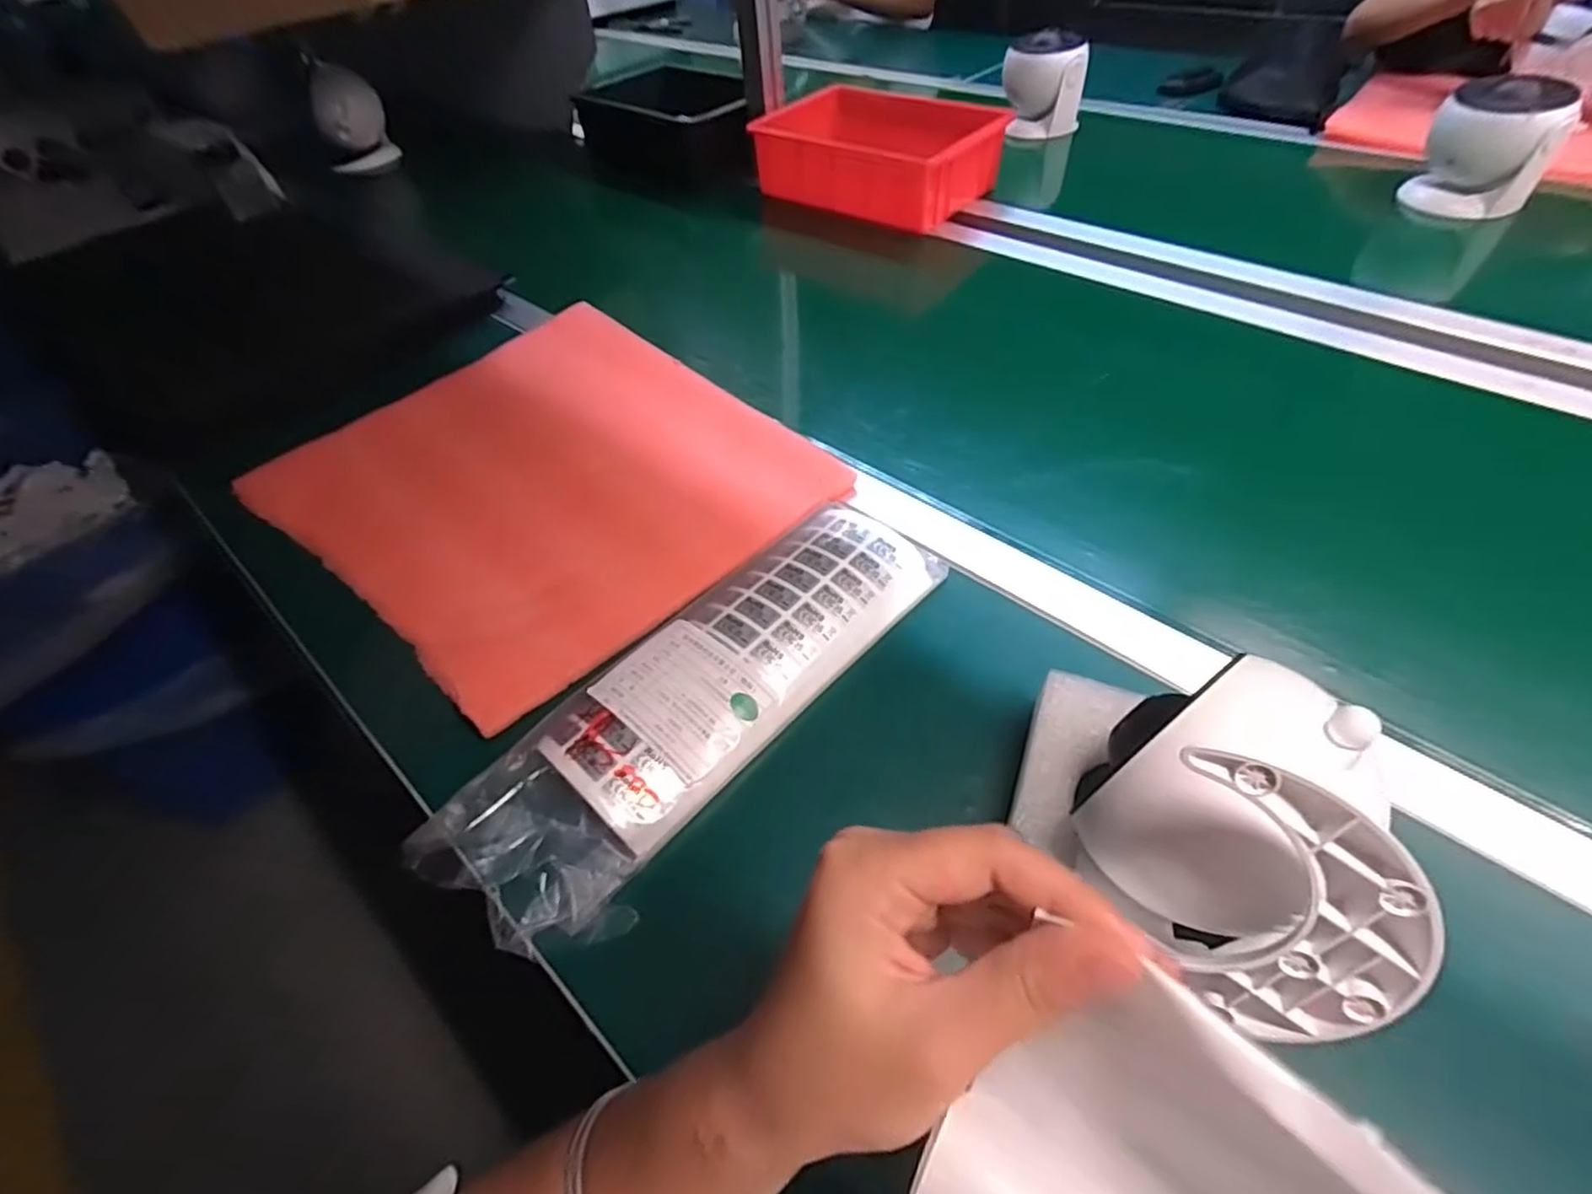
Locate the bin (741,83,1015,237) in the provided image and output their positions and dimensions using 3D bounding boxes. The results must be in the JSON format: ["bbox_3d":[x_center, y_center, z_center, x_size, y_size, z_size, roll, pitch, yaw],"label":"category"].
[{"bbox_3d":[0.099,-0.586,0.898,0.298,0.078,0.181,29,59,26],"label":"bin"}]

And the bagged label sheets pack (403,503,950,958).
[{"bbox_3d":[-0.054,0.051,0.416,0.118,0.022,0.337,32,60,28],"label":"bagged label sheets pack"}]

